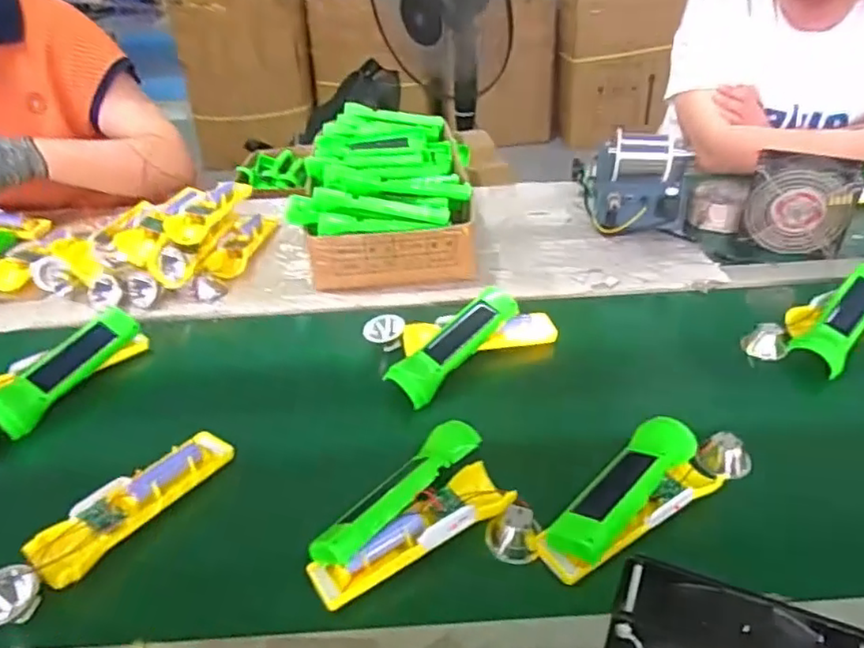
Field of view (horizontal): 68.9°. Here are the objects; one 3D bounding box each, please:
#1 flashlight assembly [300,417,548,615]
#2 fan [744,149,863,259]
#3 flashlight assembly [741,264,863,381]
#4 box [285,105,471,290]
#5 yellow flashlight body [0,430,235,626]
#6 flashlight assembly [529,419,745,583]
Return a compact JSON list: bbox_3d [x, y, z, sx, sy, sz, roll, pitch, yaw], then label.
[{"bbox_3d":[-0.016,0.144,0.481,0.162,0.041,0.113,-18,38,-19],"label":"flashlight assembly"},{"bbox_3d":[0.460,-0.151,0.788,0.116,0.120,0.044,14,39,22],"label":"fan"},{"bbox_3d":[0.426,-0.015,0.670,0.174,0.054,0.088,-28,42,-30],"label":"flashlight assembly"},{"bbox_3d":[-0.063,-0.200,0.918,0.221,0.114,0.391,-3,36,1],"label":"box"},{"bbox_3d":[-0.253,0.152,0.498,0.043,0.032,0.204,19,41,28],"label":"yellow flashlight body"},{"bbox_3d":[0.170,0.129,0.494,0.197,0.047,0.071,-29,43,-31],"label":"flashlight assembly"}]

